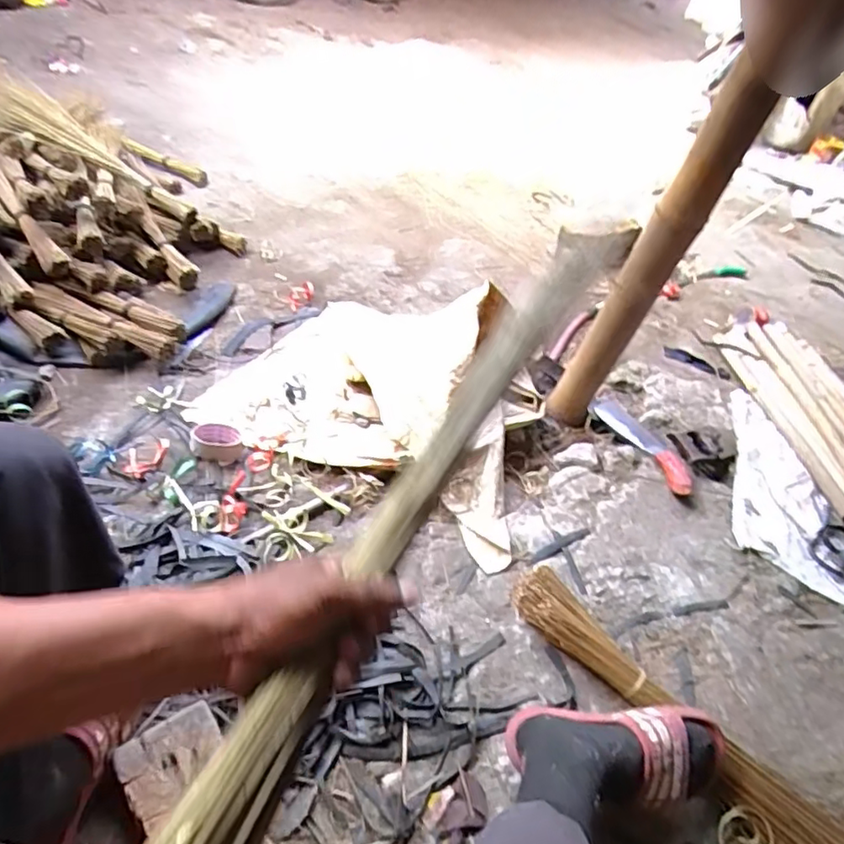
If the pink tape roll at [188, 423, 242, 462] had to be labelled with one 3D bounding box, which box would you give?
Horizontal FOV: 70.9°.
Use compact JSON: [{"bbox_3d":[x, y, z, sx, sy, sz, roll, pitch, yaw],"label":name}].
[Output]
[{"bbox_3d":[-0.406,0.038,1.169,0.093,0.042,0.089,-7,46,-15],"label":"pink tape roll"}]

